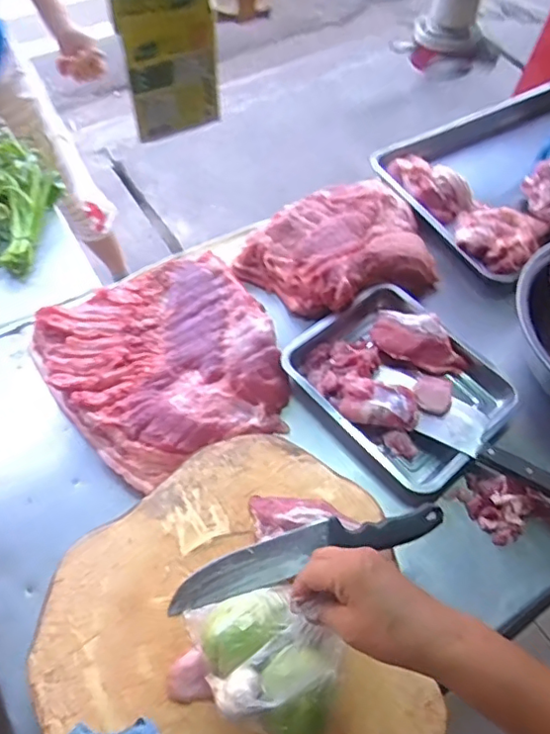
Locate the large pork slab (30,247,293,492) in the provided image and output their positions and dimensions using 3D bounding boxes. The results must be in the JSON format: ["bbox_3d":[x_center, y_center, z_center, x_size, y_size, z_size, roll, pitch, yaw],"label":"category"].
[{"bbox_3d":[-0.158,-0.004,0.870,0.344,0.067,0.335,-23,61,-18],"label":"large pork slab"}]

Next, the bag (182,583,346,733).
[{"bbox_3d":[-0.010,0.276,0.536,0.107,0.100,0.162,-38,66,-25],"label":"bag"}]

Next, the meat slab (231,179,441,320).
[{"bbox_3d":[0.112,-0.218,1.004,0.353,0.074,0.255,-20,60,-16],"label":"meat slab"}]

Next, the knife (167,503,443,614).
[{"bbox_3d":[0.036,0.205,0.636,0.309,0.041,0.049,-12,58,-12],"label":"knife"}]

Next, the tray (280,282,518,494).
[{"bbox_3d":[0.192,0.023,0.882,0.255,0.054,0.314,-34,65,-23],"label":"tray"}]

